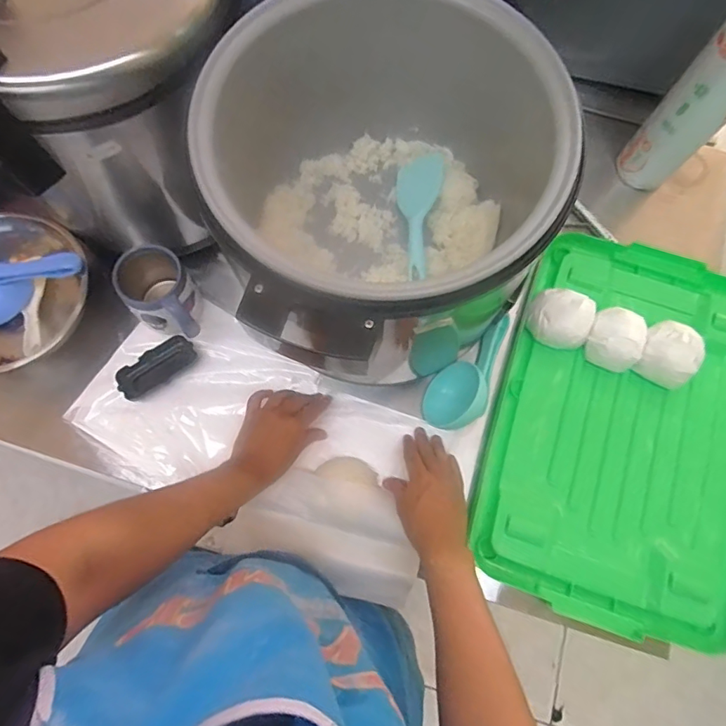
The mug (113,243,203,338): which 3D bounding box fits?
[{"bbox_3d":[-0.274,-0.088,0.680,0.085,0.097,0.134,-32,79,-9],"label":"mug"}]

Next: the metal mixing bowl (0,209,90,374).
[{"bbox_3d":[-0.499,-0.091,0.706,0.230,0.092,0.216,0,76,-1],"label":"metal mixing bowl"}]

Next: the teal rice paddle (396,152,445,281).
[{"bbox_3d":[0.073,-0.206,0.655,0.069,0.015,0.183,-11,57,31],"label":"teal rice paddle"}]

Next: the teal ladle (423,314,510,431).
[{"bbox_3d":[0.146,0.003,0.682,0.071,0.072,0.186,23,77,4],"label":"teal ladle"}]

